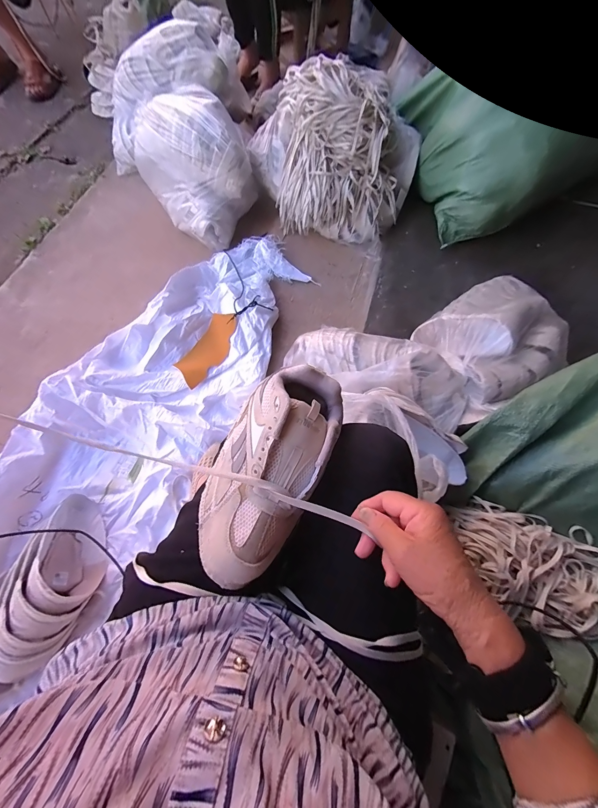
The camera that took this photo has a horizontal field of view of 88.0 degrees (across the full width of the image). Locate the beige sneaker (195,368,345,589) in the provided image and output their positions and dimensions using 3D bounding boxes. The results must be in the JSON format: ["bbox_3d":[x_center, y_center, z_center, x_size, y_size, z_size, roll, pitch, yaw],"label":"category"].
[{"bbox_3d":[-0.035,0.069,0.344,0.113,0.082,0.238,23,78,11],"label":"beige sneaker"}]

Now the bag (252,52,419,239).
[{"bbox_3d":[0.108,-0.782,0.987,0.516,0.304,0.402,15,69,4],"label":"bag"}]

